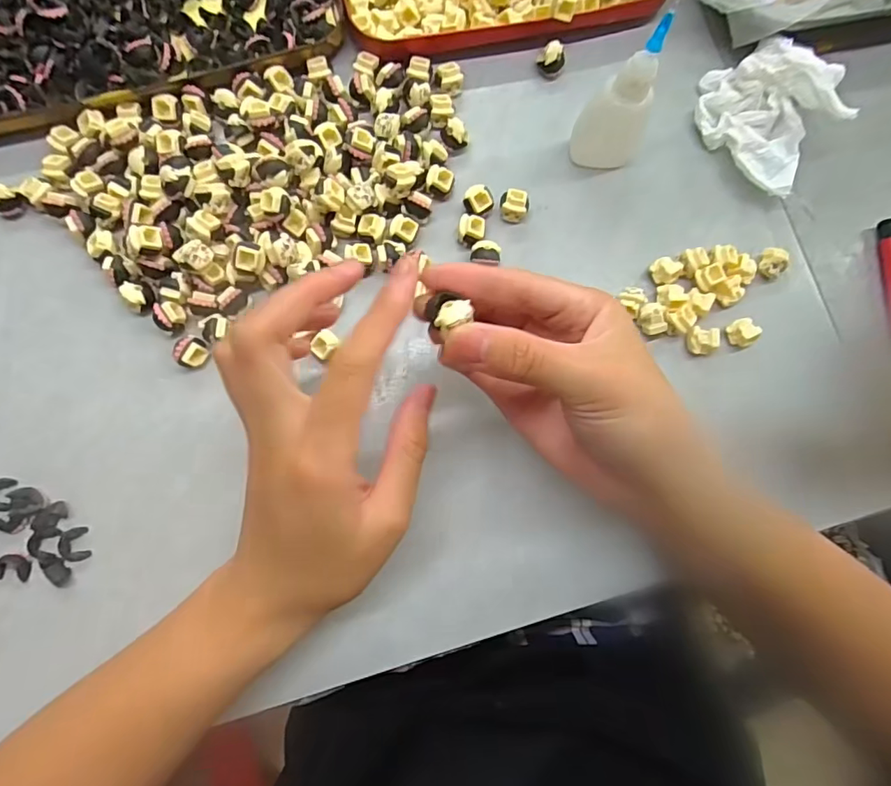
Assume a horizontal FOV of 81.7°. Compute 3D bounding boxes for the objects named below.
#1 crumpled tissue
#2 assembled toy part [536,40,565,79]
[{"bbox_3d":[0.186,-0.160,0.295,0.059,0.038,0.083,-26,83,-7],"label":"crumpled tissue"},{"bbox_3d":[0.063,-0.199,0.308,0.017,0.017,0.013,16,80,0],"label":"assembled toy part"}]

